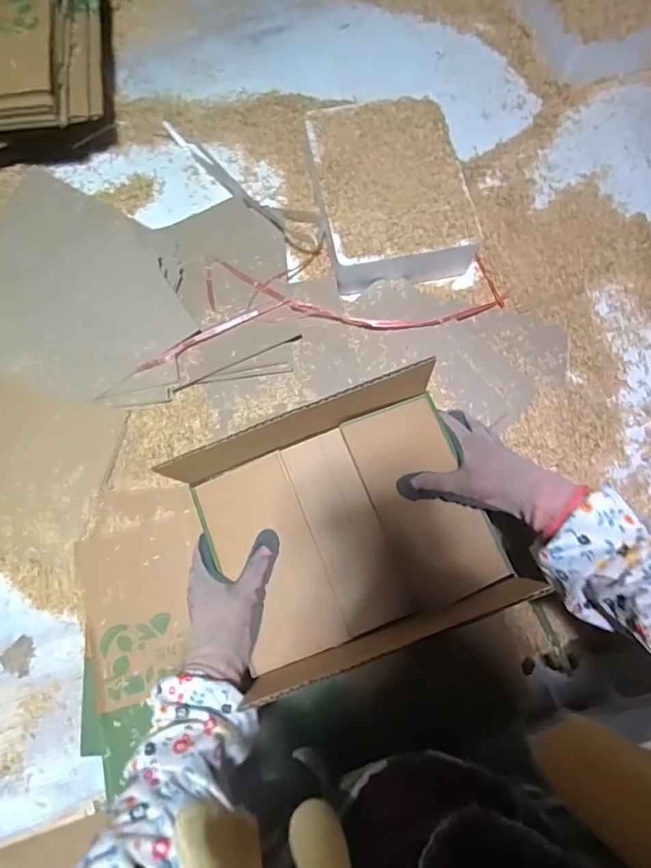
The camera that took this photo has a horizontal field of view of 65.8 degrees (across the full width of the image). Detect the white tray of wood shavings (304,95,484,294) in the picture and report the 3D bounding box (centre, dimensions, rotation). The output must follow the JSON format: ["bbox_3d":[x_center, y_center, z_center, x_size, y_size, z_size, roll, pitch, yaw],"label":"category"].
[{"bbox_3d":[0.084,-0.328,0.680,0.183,0.088,0.242,-12,76,-4],"label":"white tray of wood shavings"}]

